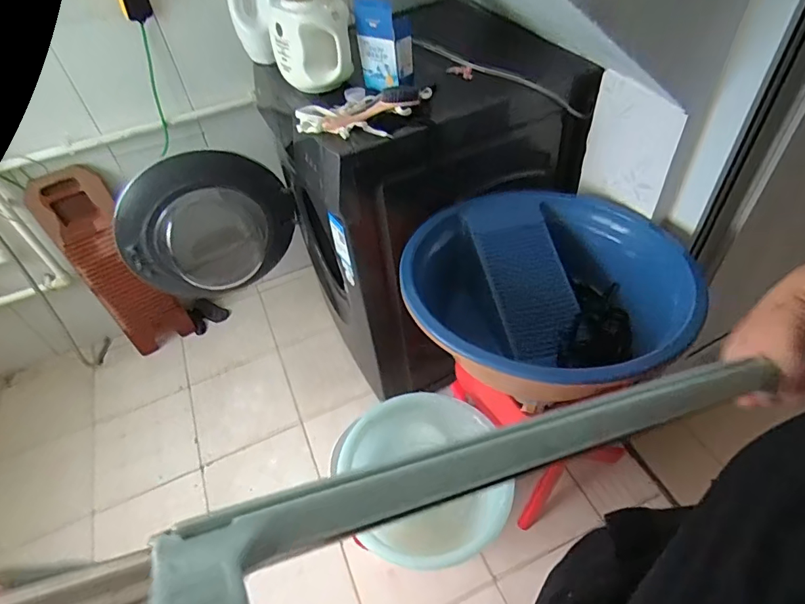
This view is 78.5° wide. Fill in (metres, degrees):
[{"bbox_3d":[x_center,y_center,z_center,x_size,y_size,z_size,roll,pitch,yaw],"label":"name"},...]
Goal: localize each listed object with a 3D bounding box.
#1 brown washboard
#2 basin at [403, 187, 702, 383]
[{"bbox_3d":[-0.907,-0.113,1.567,0.199,0.649,0.031,-30,41,-19],"label":"brown washboard"},{"bbox_3d":[0.248,-0.002,0.892,0.467,0.187,0.439,-3,47,3],"label":"basin"}]

